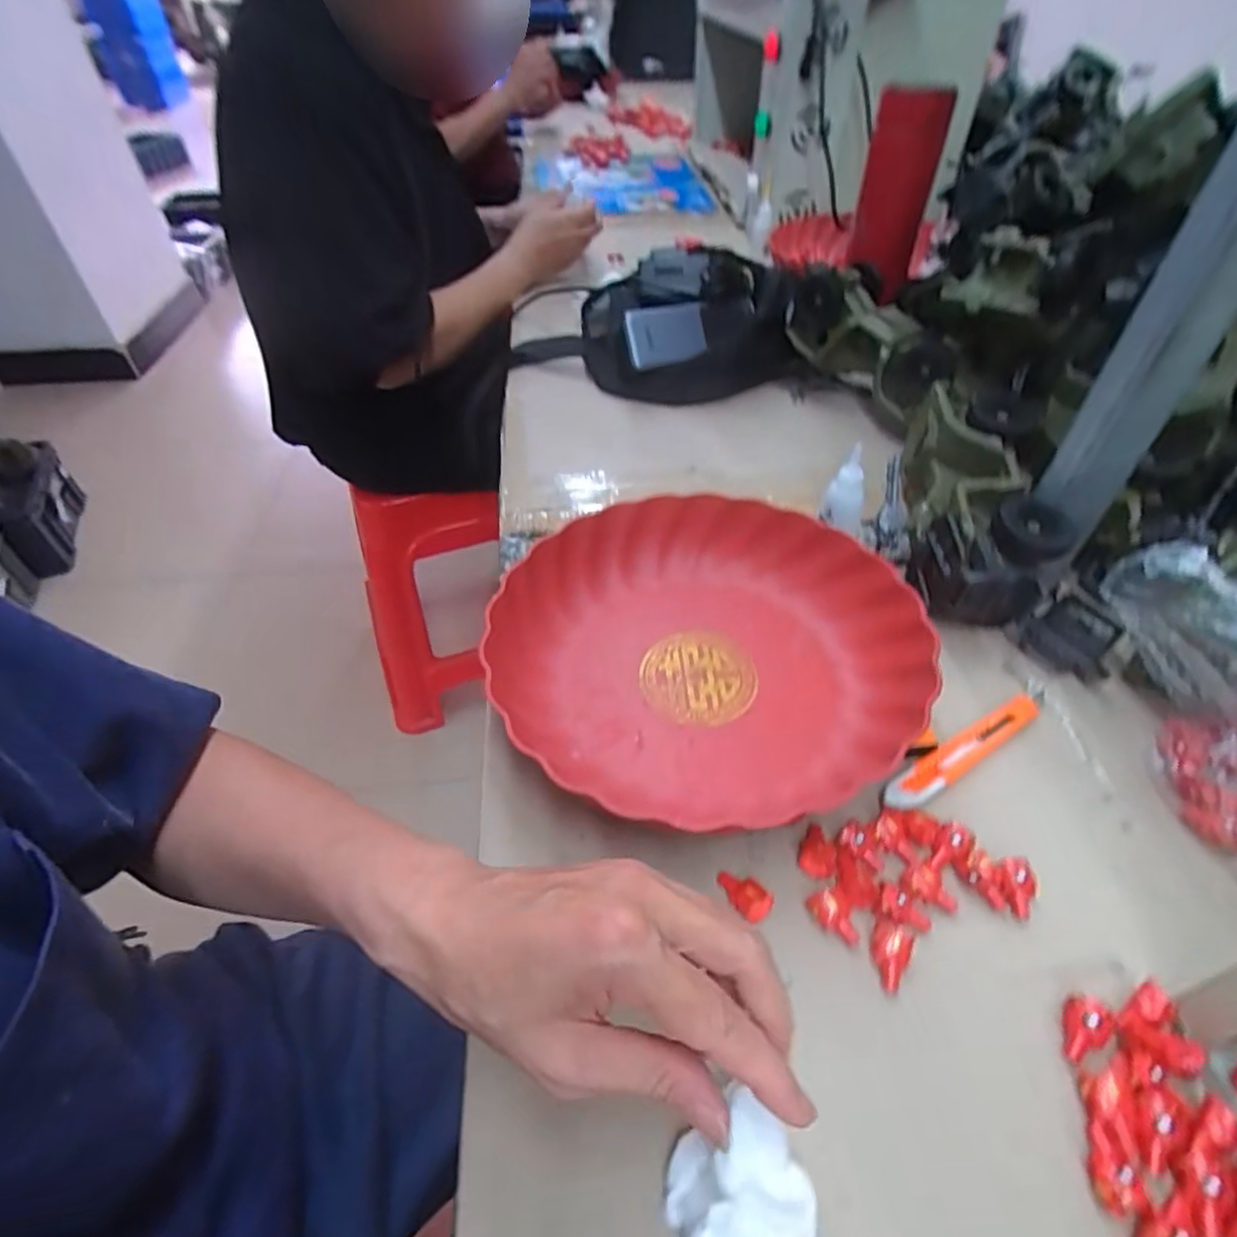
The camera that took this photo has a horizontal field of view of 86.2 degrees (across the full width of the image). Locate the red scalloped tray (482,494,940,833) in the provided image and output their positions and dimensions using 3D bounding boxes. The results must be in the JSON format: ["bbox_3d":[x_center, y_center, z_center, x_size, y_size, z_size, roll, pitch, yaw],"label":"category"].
[{"bbox_3d":[0.051,0.012,0.401,0.246,0.047,0.211,5,46,5],"label":"red scalloped tray"}]

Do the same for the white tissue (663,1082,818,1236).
[{"bbox_3d":[0.041,0.200,0.226,0.048,0.021,0.051,35,56,29],"label":"white tissue"}]

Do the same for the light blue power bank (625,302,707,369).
[{"bbox_3d":[0.044,-0.267,0.620,0.077,0.052,0.016,-16,8,-11],"label":"light blue power bank"}]

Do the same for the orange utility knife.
[{"bbox_3d":[0.193,0.073,0.369,0.122,0.008,0.018,-26,52,-23],"label":"orange utility knife"}]

